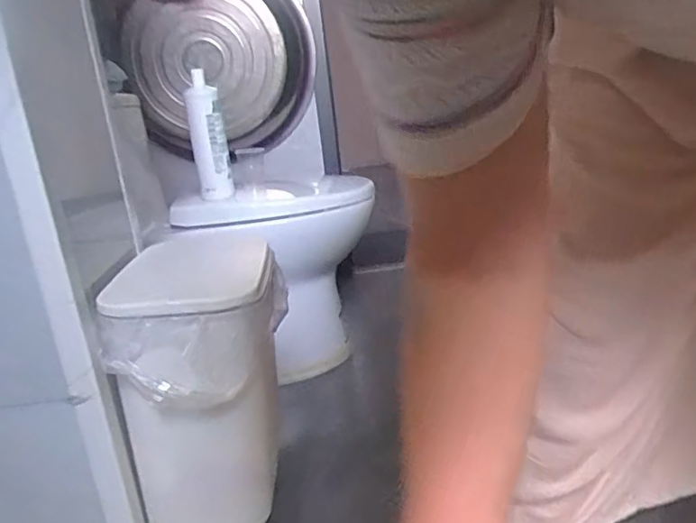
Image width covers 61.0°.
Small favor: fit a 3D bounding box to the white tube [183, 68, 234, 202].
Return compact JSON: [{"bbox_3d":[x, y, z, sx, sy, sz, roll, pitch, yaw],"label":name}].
[{"bbox_3d":[-0.298,-0.268,1.260,0.070,0.259,0.084,-11,17,-10],"label":"white tube"}]

